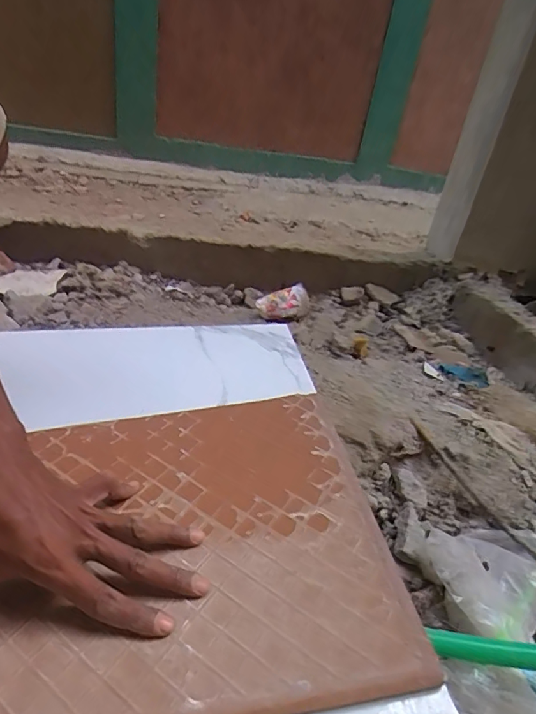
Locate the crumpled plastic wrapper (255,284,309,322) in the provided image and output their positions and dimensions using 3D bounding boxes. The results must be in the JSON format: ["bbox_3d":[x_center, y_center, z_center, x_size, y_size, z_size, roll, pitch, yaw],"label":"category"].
[{"bbox_3d":[0.030,-0.109,0.937,0.099,0.055,0.034,0,32,-17],"label":"crumpled plastic wrapper"}]

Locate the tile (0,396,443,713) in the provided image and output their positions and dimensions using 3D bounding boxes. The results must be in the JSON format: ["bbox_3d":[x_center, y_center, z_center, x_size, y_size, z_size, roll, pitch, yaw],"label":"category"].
[{"bbox_3d":[-0.151,0.148,0.361,0.474,0.011,0.275,-4,35,-14],"label":"tile"}]

